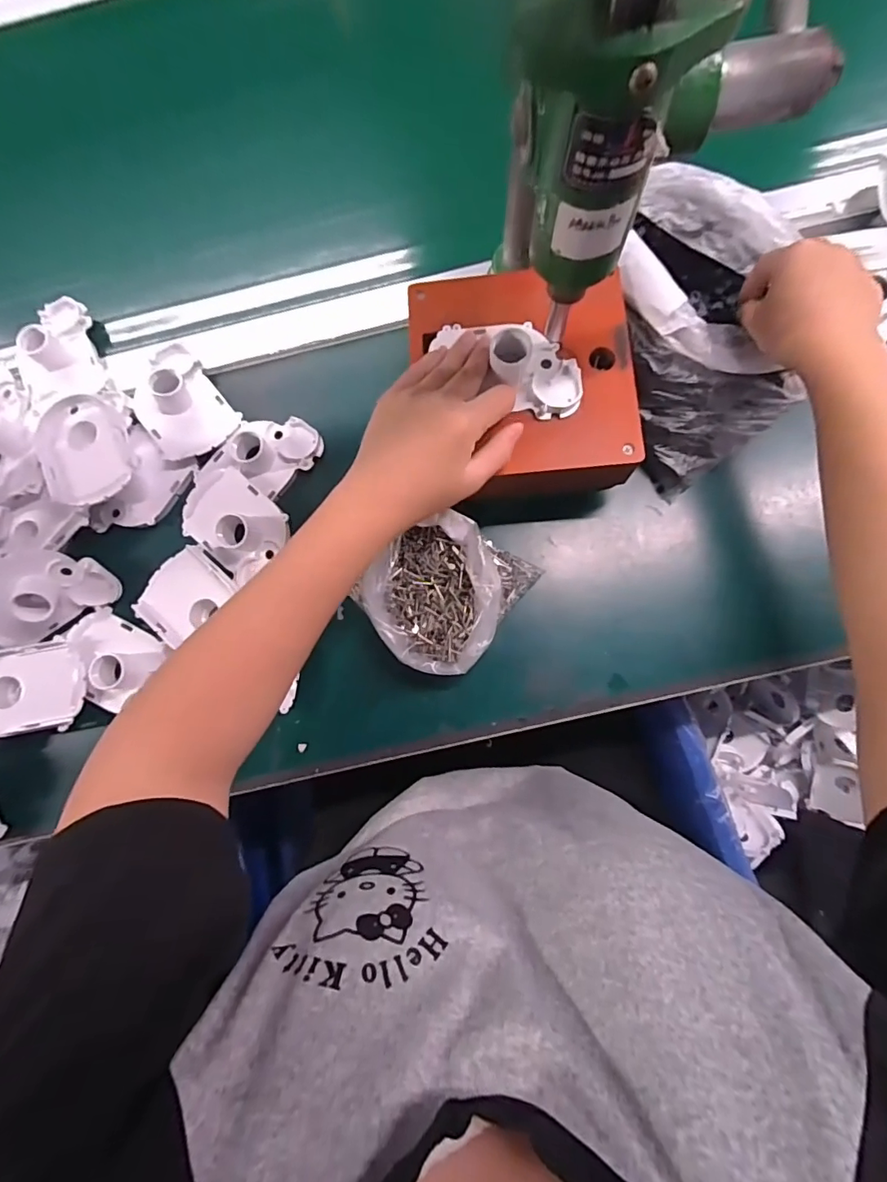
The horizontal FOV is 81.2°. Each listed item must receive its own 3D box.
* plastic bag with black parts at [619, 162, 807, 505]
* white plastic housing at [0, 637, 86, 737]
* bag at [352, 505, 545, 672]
[{"bbox_3d":[0.200,-0.193,0.385,0.139,0.076,0.227,3,88,4],"label":"plastic bag with black parts"},{"bbox_3d":[-0.327,0.078,0.395,0.098,0.020,0.069,-14,80,1],"label":"white plastic housing"},{"bbox_3d":[0.002,0.002,0.384,0.094,0.046,0.108,34,85,8],"label":"bag"}]

